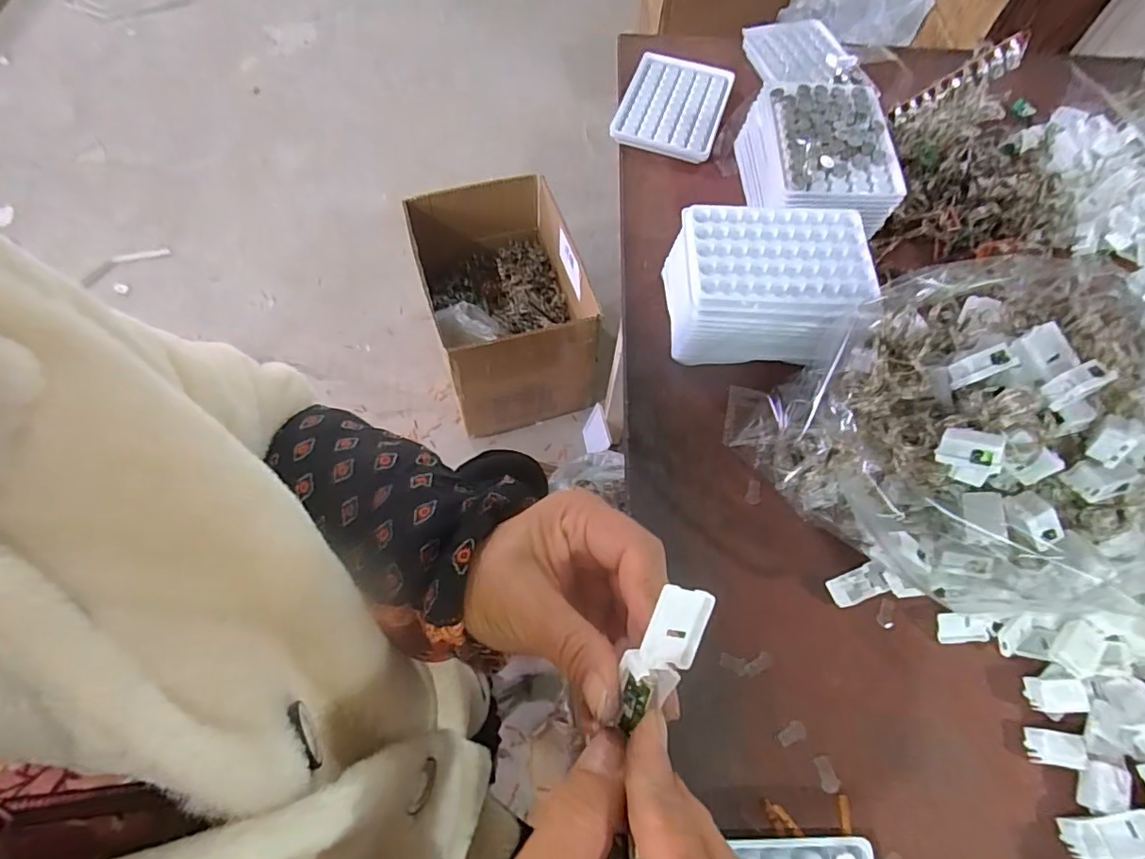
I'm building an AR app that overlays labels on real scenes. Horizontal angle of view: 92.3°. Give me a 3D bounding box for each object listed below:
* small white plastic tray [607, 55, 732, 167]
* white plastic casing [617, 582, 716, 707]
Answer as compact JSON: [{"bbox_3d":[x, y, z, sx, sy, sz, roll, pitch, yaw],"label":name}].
[{"bbox_3d":[0.101,-0.320,0.540,0.094,0.016,0.135,17,64,6],"label":"small white plastic tray"},{"bbox_3d":[0.033,0.072,0.188,0.020,0.010,0.040,27,92,-16],"label":"white plastic casing"}]

